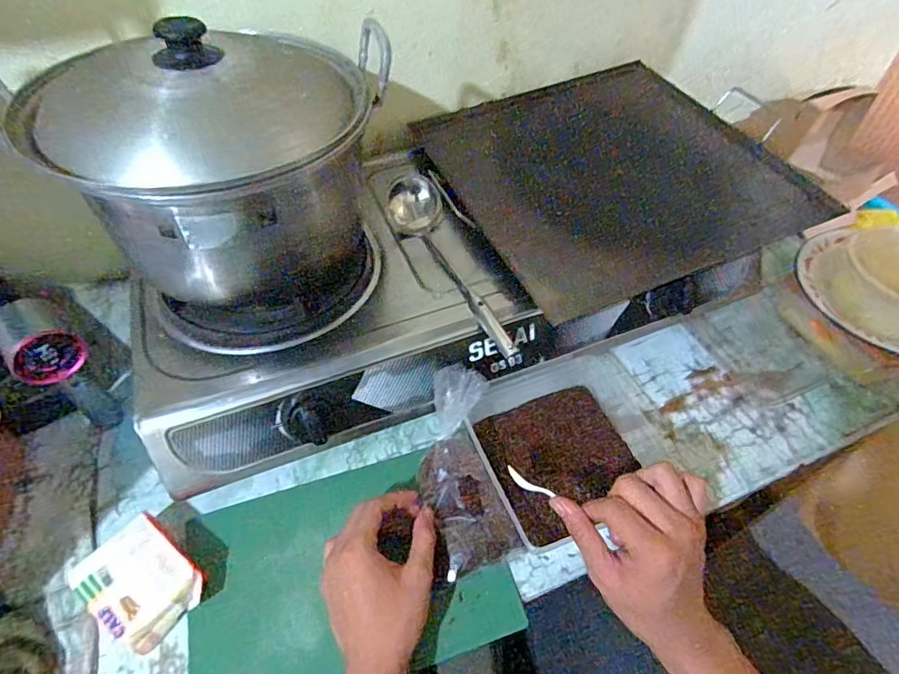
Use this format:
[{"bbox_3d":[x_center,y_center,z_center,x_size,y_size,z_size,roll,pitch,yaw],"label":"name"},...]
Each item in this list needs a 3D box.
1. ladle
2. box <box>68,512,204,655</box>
[{"bbox_3d":[-0.004,-0.077,0.545,0.063,0.061,0.246,-17,54,-14],"label":"ladle"},{"bbox_3d":[-0.265,0.210,0.437,0.095,0.030,0.072,32,58,22],"label":"box"}]

